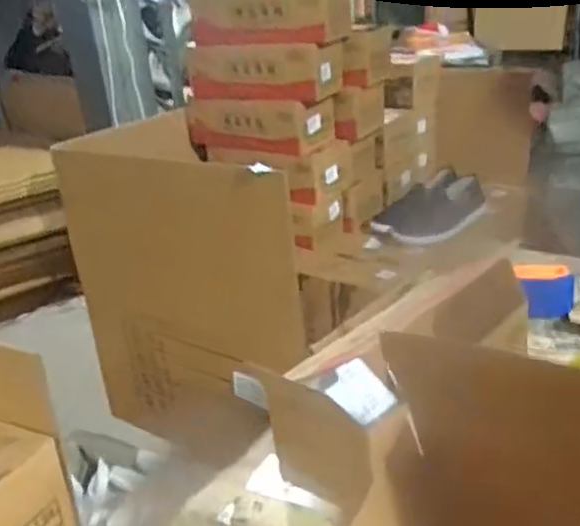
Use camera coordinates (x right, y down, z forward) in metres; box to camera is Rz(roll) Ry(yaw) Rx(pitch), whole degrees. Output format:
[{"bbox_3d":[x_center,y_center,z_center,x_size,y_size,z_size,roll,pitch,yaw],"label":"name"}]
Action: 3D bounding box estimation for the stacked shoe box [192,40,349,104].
[{"bbox_3d":[-0.045,-0.425,1.520,0.311,0.117,0.184,8,27,32],"label":"stacked shoe box"}]

